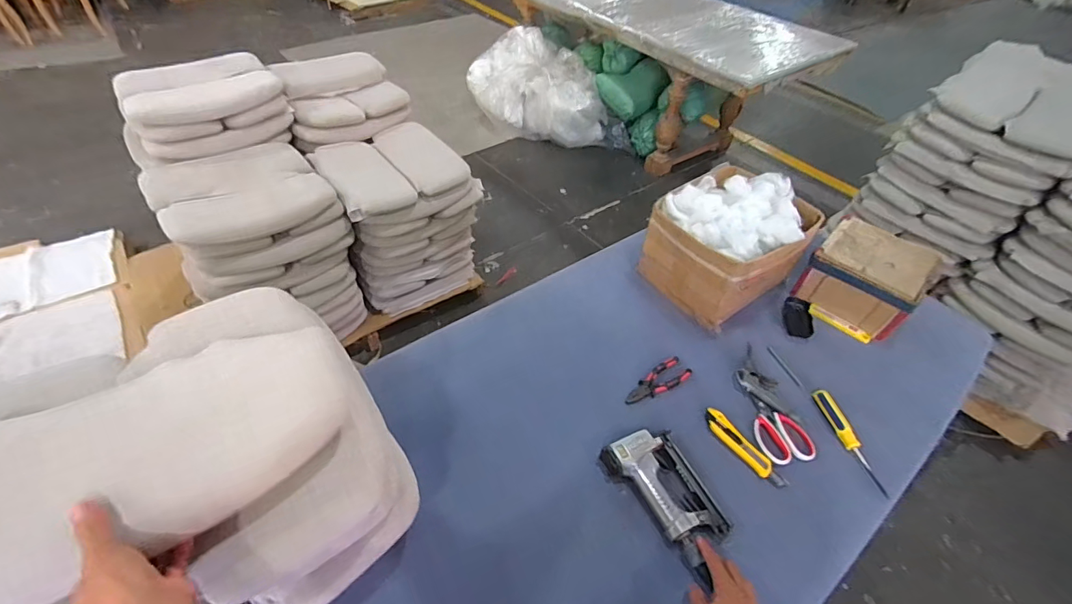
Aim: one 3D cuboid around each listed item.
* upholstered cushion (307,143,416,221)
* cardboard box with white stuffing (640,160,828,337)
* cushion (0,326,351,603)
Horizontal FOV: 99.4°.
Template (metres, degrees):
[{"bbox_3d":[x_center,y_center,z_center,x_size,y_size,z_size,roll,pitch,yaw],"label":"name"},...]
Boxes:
[{"bbox_3d":[-0.611,-0.433,1.585,0.233,0.085,0.400,-31,55,-27],"label":"upholstered cushion"},{"bbox_3d":[0.432,-0.138,1.027,0.285,0.236,0.262,-28,54,-27],"label":"cardboard box with white stuffing"},{"bbox_3d":[-0.425,0.162,0.483,0.432,0.076,0.233,-21,51,-20],"label":"cushion"}]

